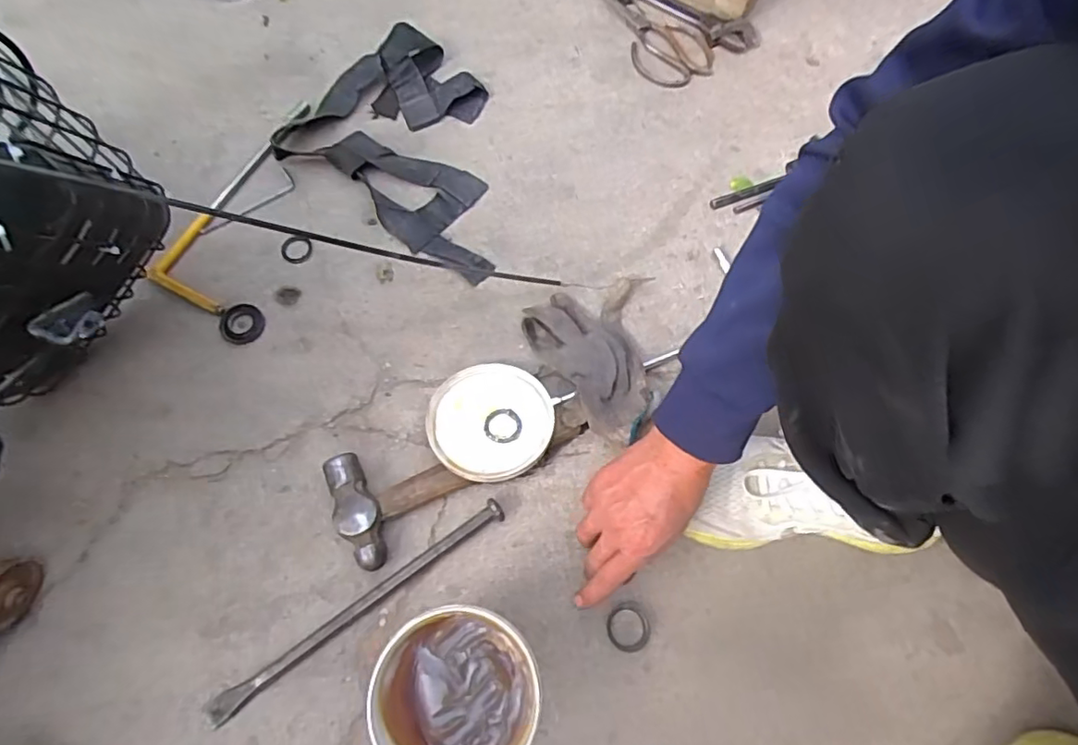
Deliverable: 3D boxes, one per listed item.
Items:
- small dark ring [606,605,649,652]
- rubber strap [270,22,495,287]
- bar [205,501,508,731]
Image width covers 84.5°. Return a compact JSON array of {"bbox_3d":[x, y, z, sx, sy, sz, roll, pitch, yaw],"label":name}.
[{"bbox_3d":[0.083,0.236,0.546,0.039,0.004,0.039,1,69,-2],"label":"small dark ring"},{"bbox_3d":[-0.130,-0.278,0.713,0.305,0.038,0.244,32,71,10],"label":"rubber strap"},{"bbox_3d":[-0.162,0.213,0.543,0.302,0.020,0.019,-34,73,-14],"label":"bar"}]

